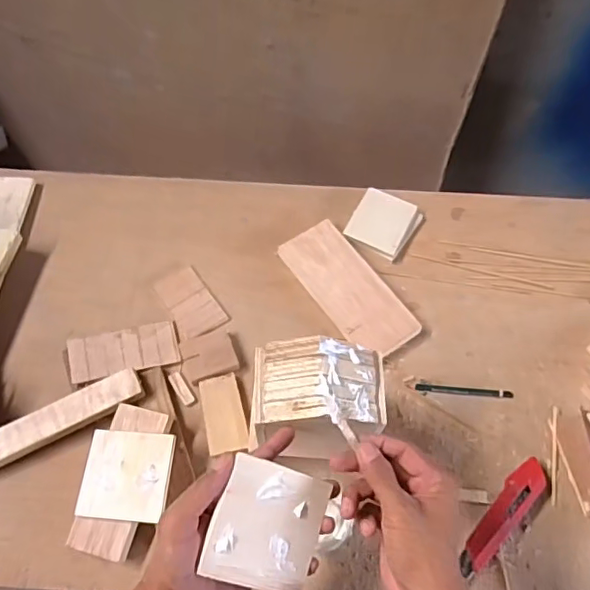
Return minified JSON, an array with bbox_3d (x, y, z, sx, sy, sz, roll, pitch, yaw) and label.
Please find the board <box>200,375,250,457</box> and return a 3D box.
[{"bbox_3d":[-0.082,0.138,0.646,0.046,0.010,0.088,-11,61,-7],"label":"board"}]

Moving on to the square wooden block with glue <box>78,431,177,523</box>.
[{"bbox_3d":[-0.177,0.189,0.588,0.093,0.006,0.089,2,65,9],"label":"square wooden block with glue"}]

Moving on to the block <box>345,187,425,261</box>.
[{"bbox_3d":[0.119,-0.096,0.762,0.082,0.025,0.089,28,64,14],"label":"block"}]

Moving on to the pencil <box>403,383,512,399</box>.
[{"bbox_3d":[0.198,0.115,0.670,0.124,0.005,0.011,5,61,2],"label":"pencil"}]

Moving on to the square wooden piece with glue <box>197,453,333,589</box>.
[{"bbox_3d":[-0.021,0.179,0.432,0.082,0.006,0.087,22,74,-20],"label":"square wooden piece with glue"}]

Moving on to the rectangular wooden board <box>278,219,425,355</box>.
[{"bbox_3d":[0.067,-0.009,0.717,0.084,0.016,0.197,-32,66,-17],"label":"rectangular wooden board"}]

